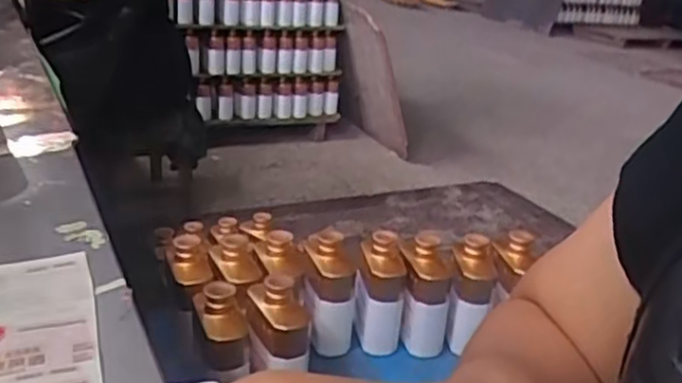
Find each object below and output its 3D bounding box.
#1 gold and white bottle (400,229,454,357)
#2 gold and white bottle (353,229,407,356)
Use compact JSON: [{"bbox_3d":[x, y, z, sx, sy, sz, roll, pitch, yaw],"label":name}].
[{"bbox_3d":[0.128,0.157,1.075,0.078,0.173,0.070,8,21,5],"label":"gold and white bottle"},{"bbox_3d":[0.059,0.156,1.084,0.074,0.175,0.068,5,21,-2],"label":"gold and white bottle"}]

